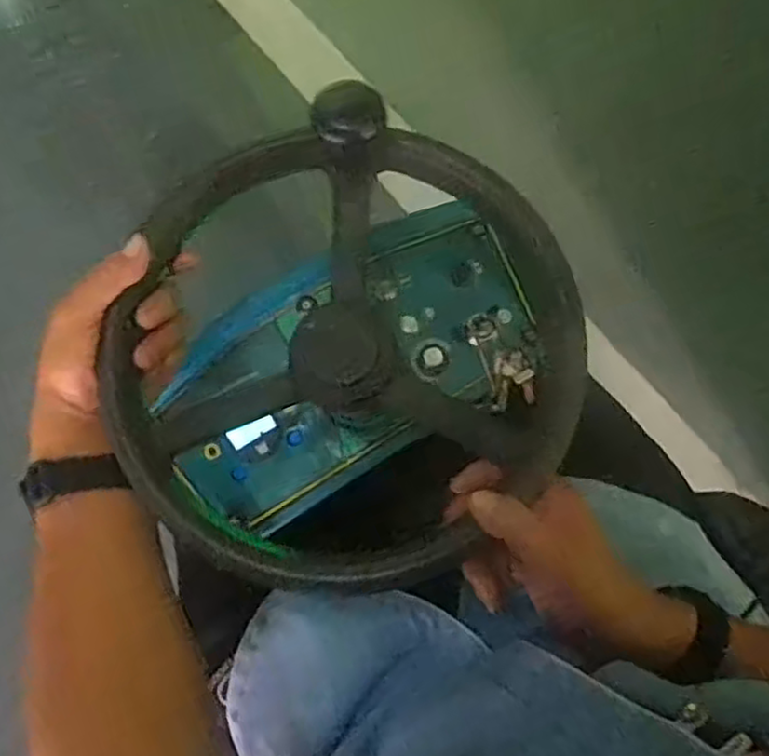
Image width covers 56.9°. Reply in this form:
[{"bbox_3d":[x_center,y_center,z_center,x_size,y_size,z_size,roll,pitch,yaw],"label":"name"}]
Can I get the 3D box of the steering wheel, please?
[{"bbox_3d":[-0.034,-0.019,0.444,0.284,0.076,0.287,0,71,0],"label":"steering wheel"}]

